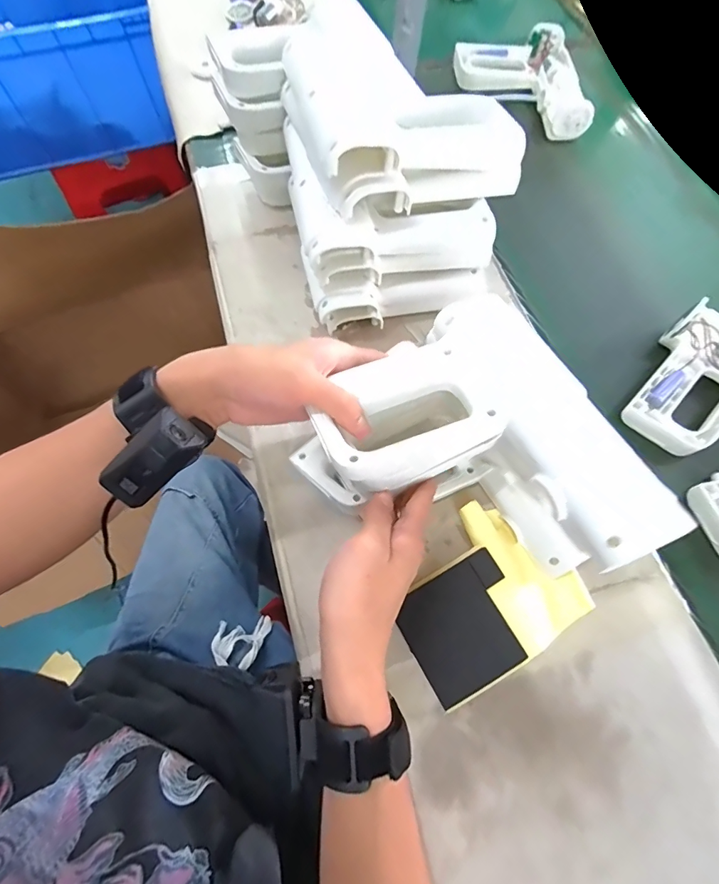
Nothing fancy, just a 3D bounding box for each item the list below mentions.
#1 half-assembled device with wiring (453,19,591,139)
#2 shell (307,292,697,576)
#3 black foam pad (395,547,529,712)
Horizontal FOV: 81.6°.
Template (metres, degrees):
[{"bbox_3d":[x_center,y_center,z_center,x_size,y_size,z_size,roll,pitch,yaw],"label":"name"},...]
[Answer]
[{"bbox_3d":[0.251,-0.570,0.664,0.192,0.062,0.216,5,67,-1],"label":"half-assembled device with wiring"},{"bbox_3d":[0.081,0.006,0.293,0.169,0.077,0.210,-31,72,-13],"label":"shell"},{"bbox_3d":[0.090,0.155,0.351,0.098,0.004,0.089,-32,72,-3],"label":"black foam pad"}]

